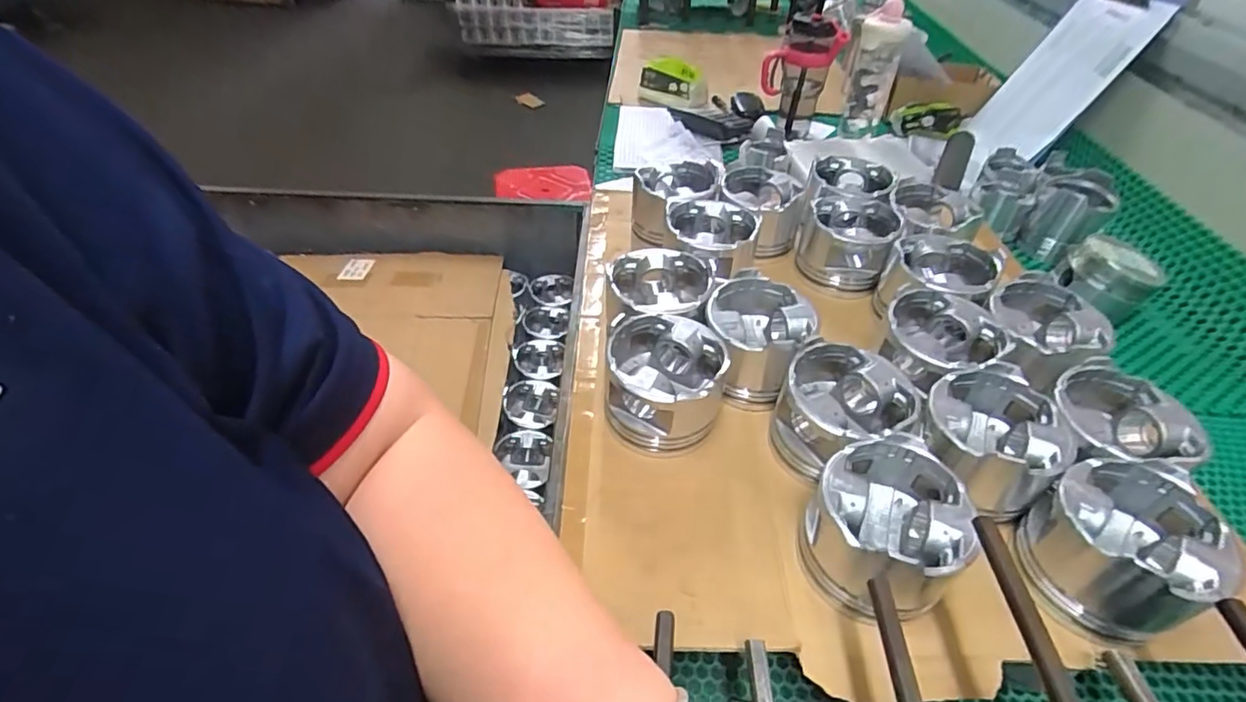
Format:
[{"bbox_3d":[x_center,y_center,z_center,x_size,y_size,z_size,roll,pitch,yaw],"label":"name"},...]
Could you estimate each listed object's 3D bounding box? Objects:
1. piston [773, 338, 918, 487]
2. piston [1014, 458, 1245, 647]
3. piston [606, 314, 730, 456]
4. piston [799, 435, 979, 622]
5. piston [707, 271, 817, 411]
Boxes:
[{"bbox_3d":[0.183,0.050,0.482,0.095,0.072,0.101,1,44,-1],"label":"piston"},{"bbox_3d":[0.347,0.138,0.409,0.096,0.087,0.094,1,44,-1],"label":"piston"},{"bbox_3d":[0.037,0.026,0.504,0.097,0.069,0.102,10,44,8],"label":"piston"},{"bbox_3d":[0.182,0.121,0.403,0.103,0.085,0.099,1,44,-1],"label":"piston"},{"bbox_3d":[0.122,-0.011,0.547,0.097,0.078,0.110,23,47,20],"label":"piston"}]

